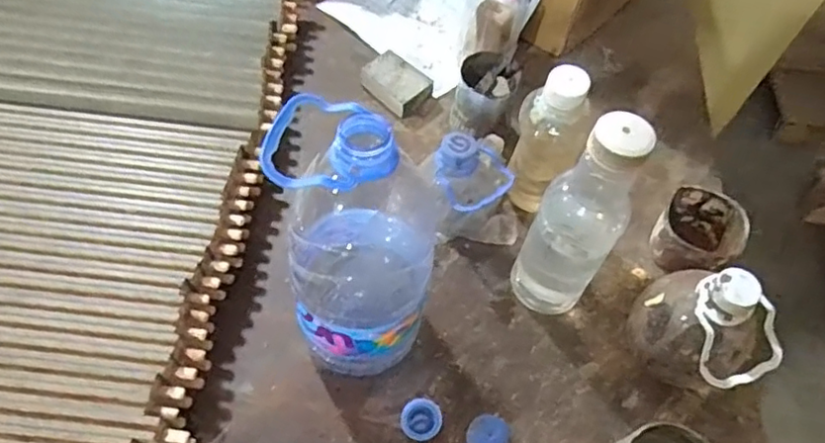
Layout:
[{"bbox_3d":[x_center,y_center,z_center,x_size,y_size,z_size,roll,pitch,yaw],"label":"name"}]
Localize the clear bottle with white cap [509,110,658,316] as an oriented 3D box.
[{"bbox_3d":[0.128,0.004,0.477,0.062,0.208,0.059,2,57,-3],"label":"clear bottle with white cap"}]

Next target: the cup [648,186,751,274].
[{"bbox_3d":[0.267,0.014,0.580,0.074,0.047,0.088,33,61,17],"label":"cup"}]

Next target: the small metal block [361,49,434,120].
[{"bbox_3d":[-0.018,-0.150,0.669,0.068,0.020,0.057,38,62,19],"label":"small metal block"}]

